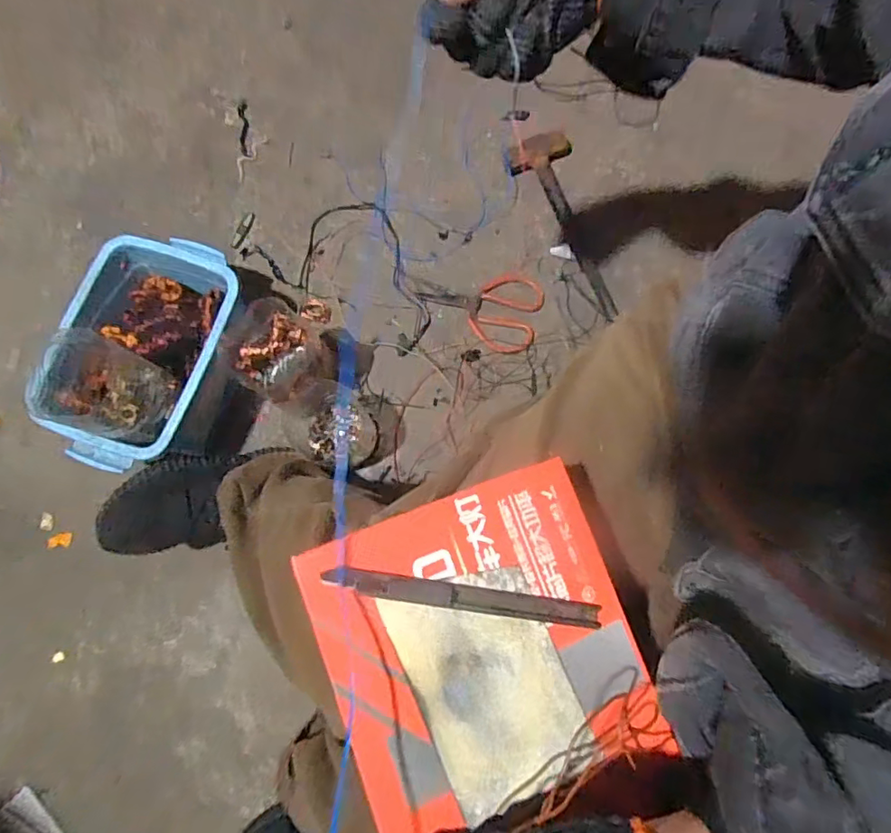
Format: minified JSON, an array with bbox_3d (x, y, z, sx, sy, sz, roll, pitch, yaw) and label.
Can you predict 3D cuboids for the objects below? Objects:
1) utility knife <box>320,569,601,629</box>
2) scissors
[{"bbox_3d":[0.012,0.090,0.270,0.140,0.004,0.012,12,78,-11],"label":"utility knife"},{"bbox_3d":[0.053,-0.169,0.837,0.181,0.008,0.121,16,79,4],"label":"scissors"}]

